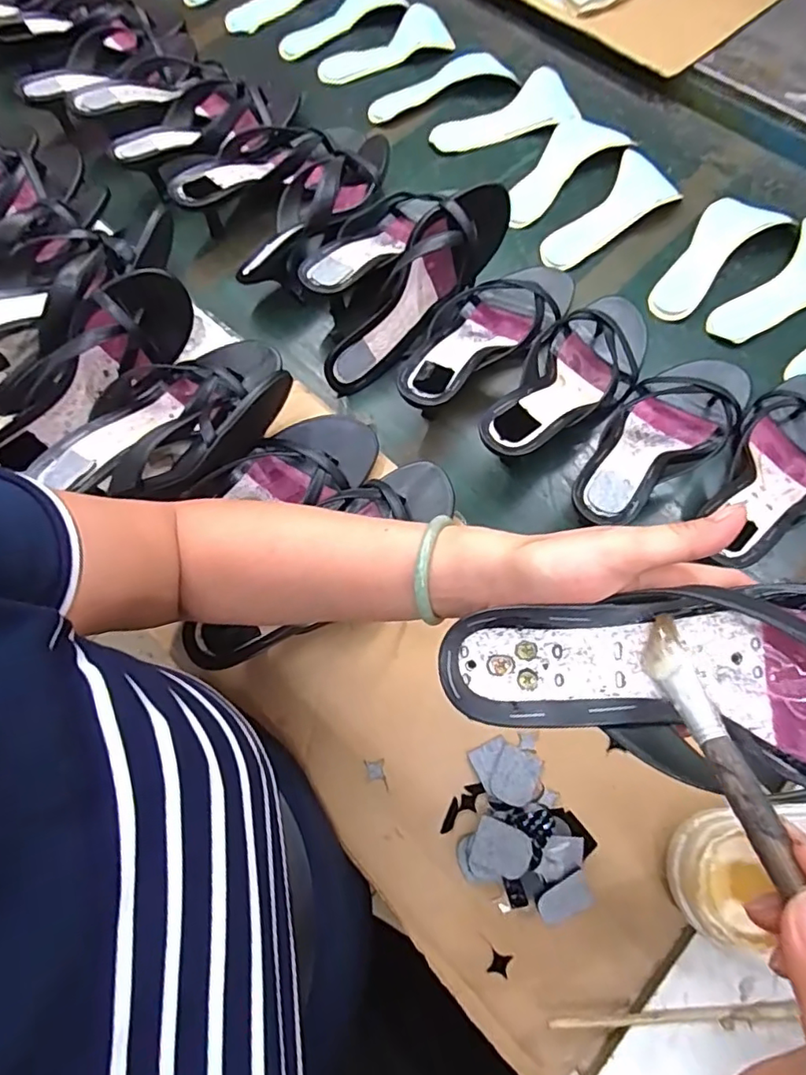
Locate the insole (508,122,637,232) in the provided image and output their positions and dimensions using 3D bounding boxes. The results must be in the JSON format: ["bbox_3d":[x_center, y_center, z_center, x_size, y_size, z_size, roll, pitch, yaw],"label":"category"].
[{"bbox_3d":[0.171,-0.426,0.645,0.177,0.012,0.078,-39,72,-12],"label":"insole"}]

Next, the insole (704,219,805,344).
[{"bbox_3d":[0.396,-0.252,0.576,0.183,0.010,0.079,-43,73,-13],"label":"insole"}]

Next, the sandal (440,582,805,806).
[{"bbox_3d":[0.139,0.066,0.256,0.234,0.045,0.087,3,68,11],"label":"sandal"}]

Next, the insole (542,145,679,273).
[{"bbox_3d":[0.226,-0.349,0.612,0.078,0.018,0.184,38,75,16],"label":"insole"}]

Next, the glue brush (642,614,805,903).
[{"bbox_3d":[0.134,0.135,0.164,0.013,0.012,0.267,-10,44,-2],"label":"glue brush"}]

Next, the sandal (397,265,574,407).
[{"bbox_3d":[0.079,-0.203,0.545,0.096,0.049,0.245,38,62,16],"label":"sandal"}]

